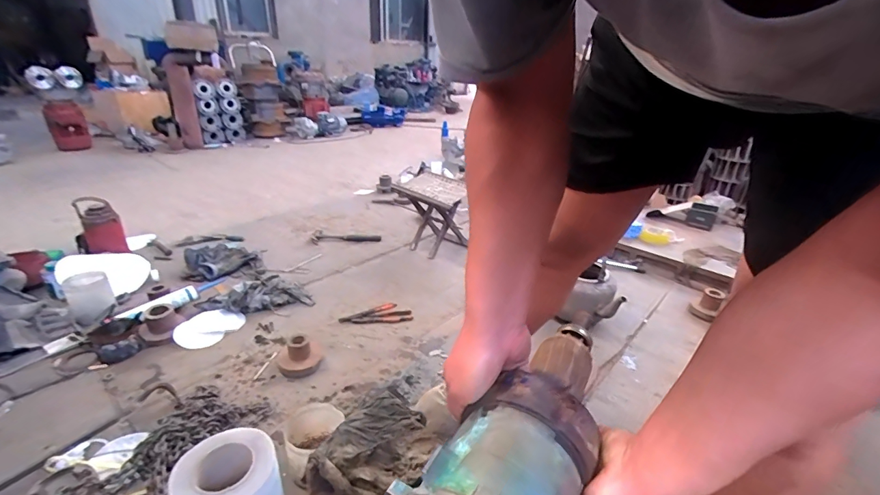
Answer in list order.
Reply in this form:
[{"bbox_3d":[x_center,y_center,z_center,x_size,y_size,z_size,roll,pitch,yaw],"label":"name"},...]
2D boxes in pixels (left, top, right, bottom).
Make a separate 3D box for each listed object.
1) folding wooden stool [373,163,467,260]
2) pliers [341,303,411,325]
[{"bbox_3d":[-0.034,-0.142,1.877,0.343,0.331,0.284,17,27,32],"label":"folding wooden stool"},{"bbox_3d":[-0.217,0.228,1.411,0.230,0.016,0.097,-5,24,-15],"label":"pliers"}]

